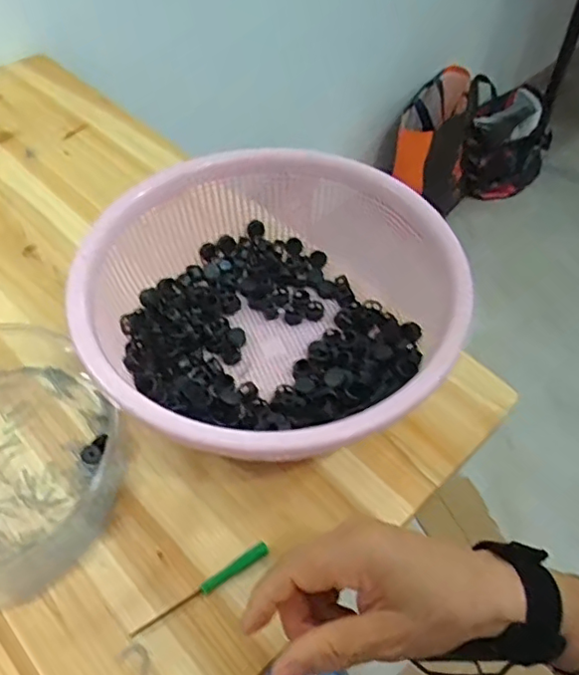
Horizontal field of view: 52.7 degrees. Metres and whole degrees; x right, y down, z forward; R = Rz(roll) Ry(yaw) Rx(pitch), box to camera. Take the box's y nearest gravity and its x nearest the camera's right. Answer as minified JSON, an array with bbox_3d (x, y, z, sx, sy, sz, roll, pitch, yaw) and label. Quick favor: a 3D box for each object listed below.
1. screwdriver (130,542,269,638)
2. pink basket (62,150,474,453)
[{"bbox_3d":[-0.057,0.165,0.382,0.098,0.006,0.009,-28,58,-20],"label":"screwdriver"},{"bbox_3d":[-0.018,-0.018,0.458,0.242,0.106,0.264,0,52,0],"label":"pink basket"}]

